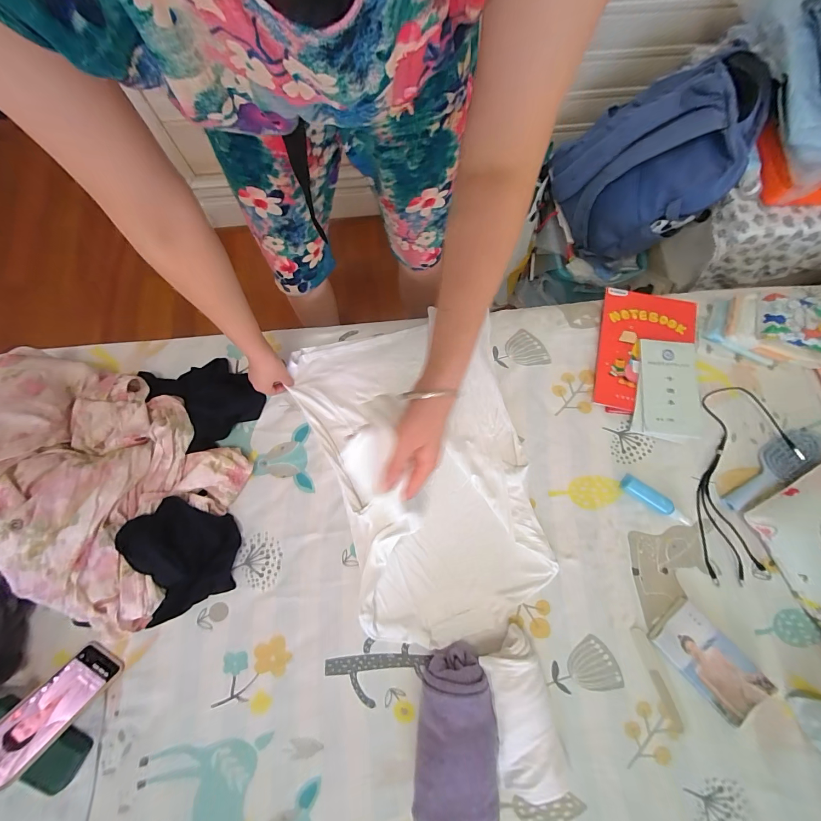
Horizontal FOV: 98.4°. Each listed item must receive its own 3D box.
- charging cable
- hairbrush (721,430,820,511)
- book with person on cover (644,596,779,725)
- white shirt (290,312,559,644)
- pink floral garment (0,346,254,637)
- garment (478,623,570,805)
[{"bbox_3d":[0.623,0.132,0.656,0.159,0.034,0.364,11,76,2],"label":"charging cable"},{"bbox_3d":[0.668,0.104,0.654,0.221,0.029,0.062,-33,78,-8],"label":"hairbrush"},{"bbox_3d":[0.493,0.414,0.586,0.095,0.022,0.172,-40,79,-10],"label":"book with person on cover"},{"bbox_3d":[0.016,0.111,0.656,0.388,0.048,0.575,-11,76,-3],"label":"white shirt"},{"bbox_3d":[-0.548,0.123,0.579,0.427,0.183,0.370,26,77,6],"label":"pink floral garment"},{"bbox_3d":[0.173,0.466,0.545,0.096,0.065,0.221,-9,76,-3],"label":"garment"}]

